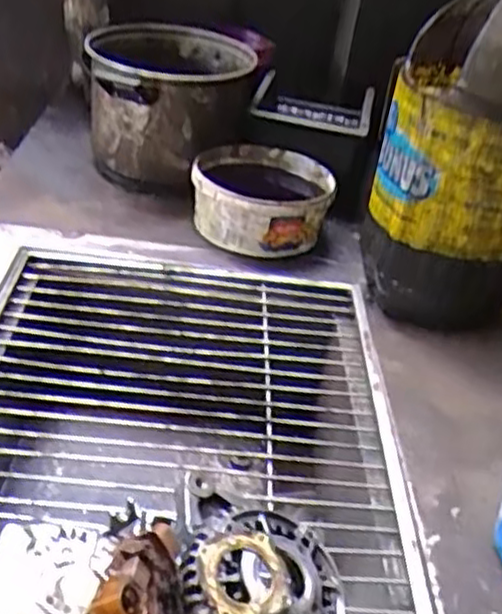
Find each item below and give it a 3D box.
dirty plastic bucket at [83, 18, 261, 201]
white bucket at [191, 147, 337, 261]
[{"bbox_3d":[-0.120,-0.288,1.065,0.219,0.197,0.241,5,34,-7],"label":"dirty plastic bucket"},{"bbox_3d":[0.016,-0.151,0.985,0.180,0.088,0.180,13,34,5],"label":"white bucket"}]

